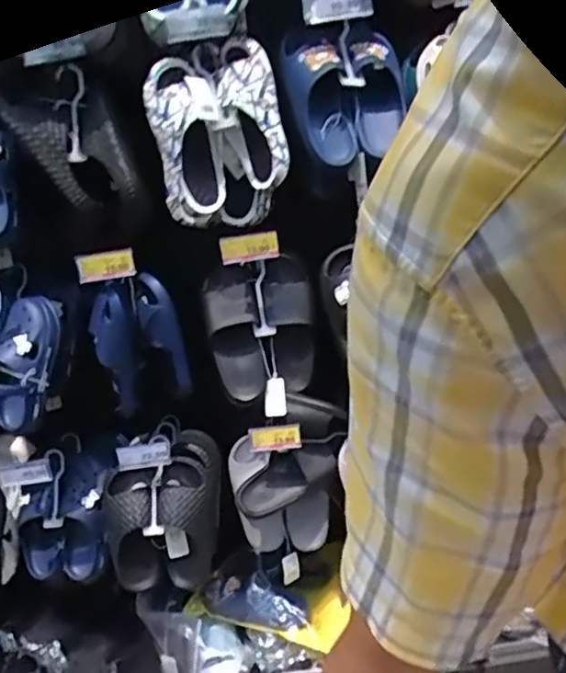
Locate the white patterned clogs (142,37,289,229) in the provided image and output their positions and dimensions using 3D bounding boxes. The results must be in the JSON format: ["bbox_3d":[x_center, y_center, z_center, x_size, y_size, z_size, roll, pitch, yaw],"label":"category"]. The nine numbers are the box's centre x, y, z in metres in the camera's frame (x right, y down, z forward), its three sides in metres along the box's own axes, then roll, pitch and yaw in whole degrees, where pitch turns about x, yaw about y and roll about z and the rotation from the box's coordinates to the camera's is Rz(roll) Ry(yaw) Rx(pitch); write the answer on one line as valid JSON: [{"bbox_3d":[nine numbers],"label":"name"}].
[{"bbox_3d":[-0.110,-0.337,0.996,0.211,0.280,0.128,-8,16,-2],"label":"white patterned clogs"}]

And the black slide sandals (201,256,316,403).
[{"bbox_3d":[-0.045,-0.023,1.143,0.200,0.246,0.087,-9,16,-7],"label":"black slide sandals"}]

